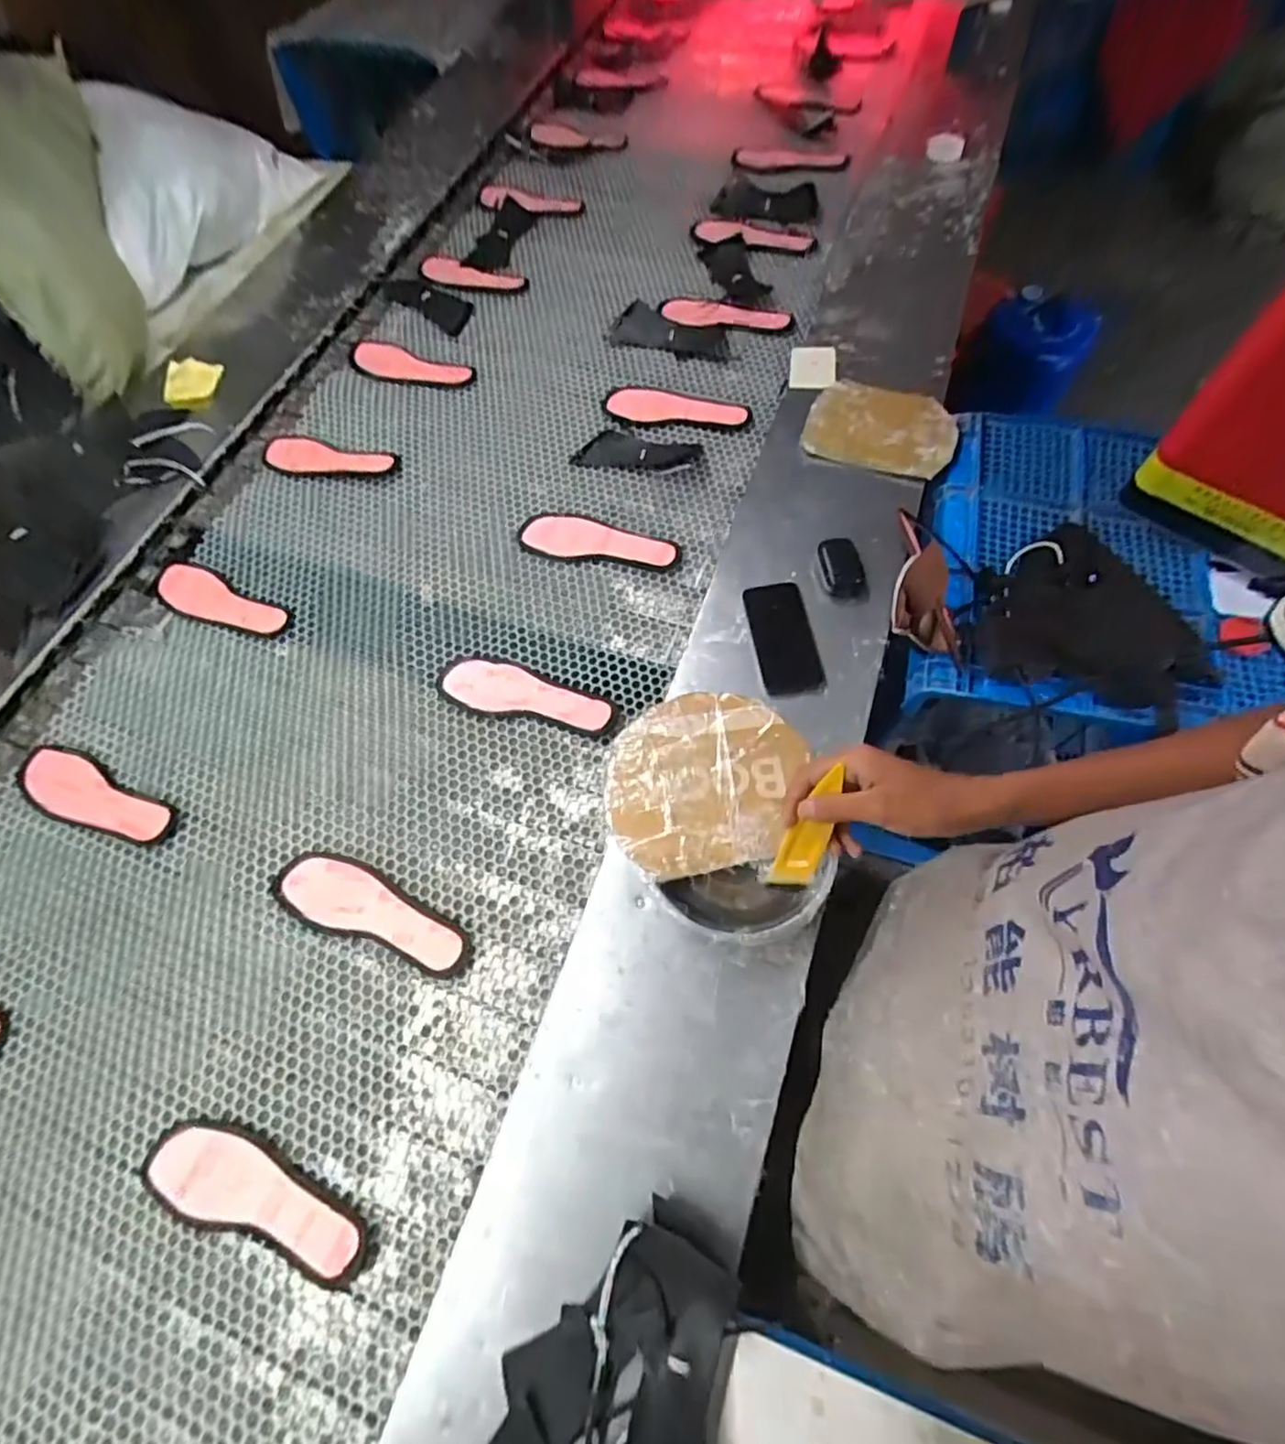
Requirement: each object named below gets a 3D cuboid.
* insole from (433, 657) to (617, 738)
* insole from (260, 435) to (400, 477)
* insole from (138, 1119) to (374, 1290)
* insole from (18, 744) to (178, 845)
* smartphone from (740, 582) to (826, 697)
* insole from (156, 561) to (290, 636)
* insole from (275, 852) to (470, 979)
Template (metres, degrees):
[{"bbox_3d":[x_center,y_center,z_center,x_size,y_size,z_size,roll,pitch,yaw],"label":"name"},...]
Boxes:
[{"bbox_3d":[-0.149,-0.039,0.851,0.232,0.021,0.077,11,66,8],"label":"insole"},{"bbox_3d":[-0.515,-0.428,1.050,0.234,0.011,0.071,14,67,9],"label":"insole"},{"bbox_3d":[-0.378,0.462,0.630,0.240,0.027,0.079,14,67,9],"label":"insole"},{"bbox_3d":[-0.707,0.094,0.823,0.241,0.013,0.078,21,68,12],"label":"insole"},{"bbox_3d":[0.184,-0.111,0.845,0.080,0.011,0.161,-7,66,-3],"label":"smartphone"},{"bbox_3d":[-0.623,-0.176,0.945,0.223,0.011,0.076,25,69,13],"label":"insole"},{"bbox_3d":[-0.308,0.216,0.738,0.238,0.026,0.075,21,68,12],"label":"insole"}]

